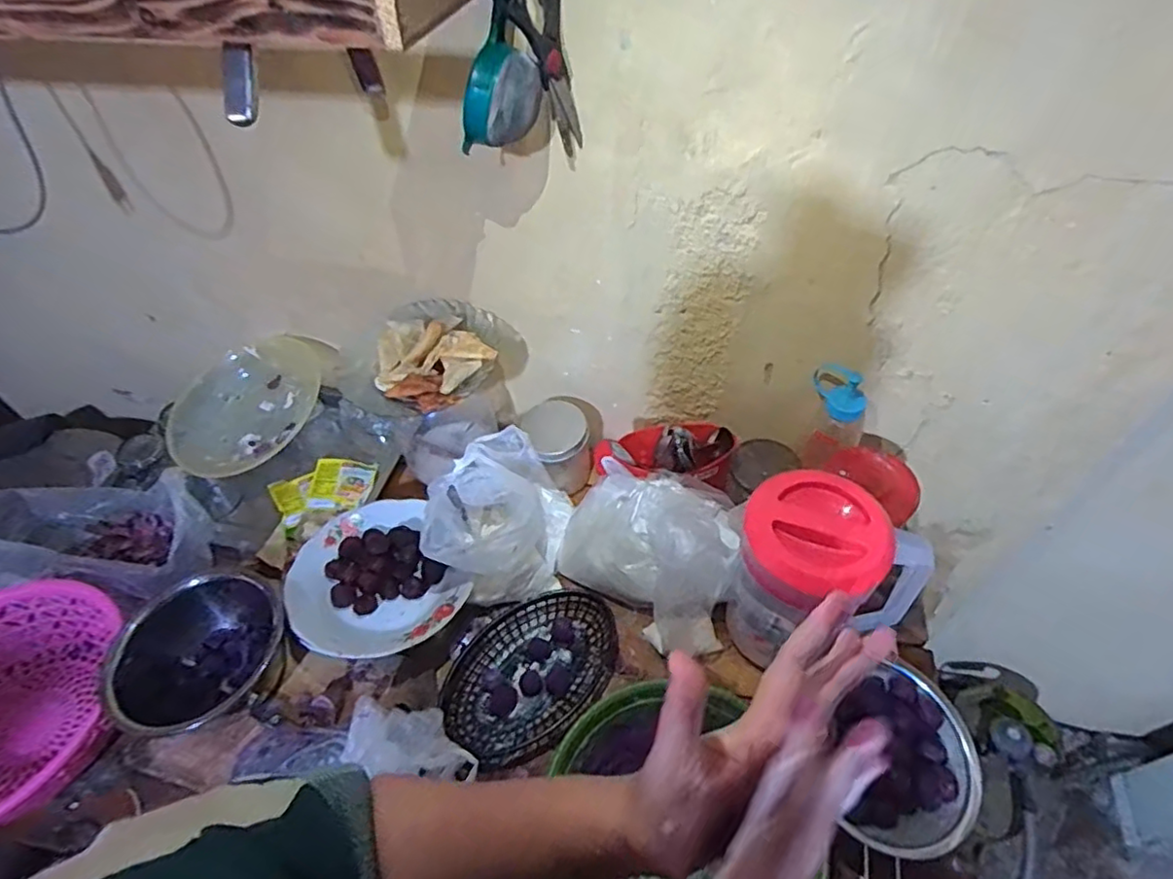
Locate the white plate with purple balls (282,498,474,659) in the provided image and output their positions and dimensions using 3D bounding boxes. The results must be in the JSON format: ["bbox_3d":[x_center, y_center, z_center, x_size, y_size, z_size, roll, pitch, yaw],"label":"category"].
[{"bbox_3d":[-0.248,0.167,0.732,0.181,0.035,0.199,-1,50,1],"label":"white plate with purple balls"}]

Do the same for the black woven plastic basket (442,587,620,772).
[{"bbox_3d":[-0.060,0.261,0.719,0.141,0.031,0.209,36,60,27],"label":"black woven plastic basket"}]

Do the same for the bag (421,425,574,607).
[{"bbox_3d":[-0.104,0.098,0.773,0.154,0.134,0.175,-7,50,-4],"label":"bag"}]

